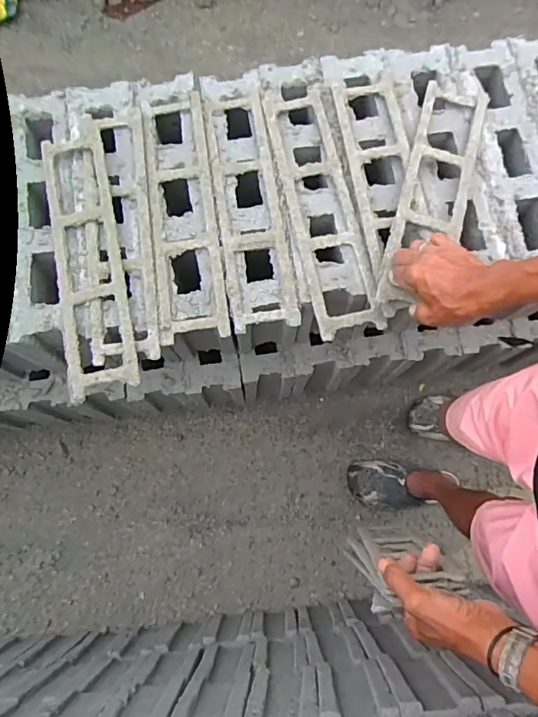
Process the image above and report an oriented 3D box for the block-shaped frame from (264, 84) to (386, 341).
[{"bbox_3d":[0.070,-0.219,0.669,0.090,0.015,0.385,-11,76,-1],"label":"block-shaped frame"}]

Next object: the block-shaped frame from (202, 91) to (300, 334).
[{"bbox_3d":[-0.029,-0.221,0.681,0.092,0.015,0.373,-8,76,-1],"label":"block-shaped frame"}]

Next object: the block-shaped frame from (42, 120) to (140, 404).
[{"bbox_3d":[-0.246,-0.143,0.646,0.091,0.018,0.385,-12,76,-1],"label":"block-shaped frame"}]

